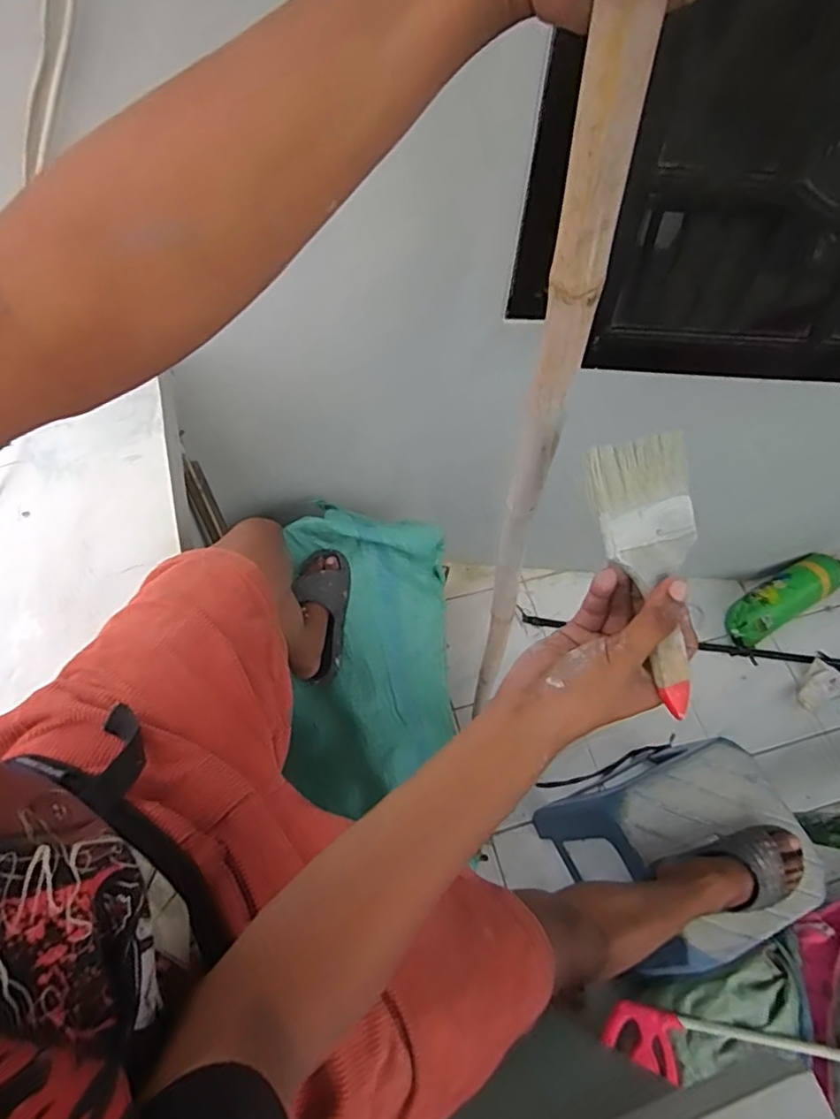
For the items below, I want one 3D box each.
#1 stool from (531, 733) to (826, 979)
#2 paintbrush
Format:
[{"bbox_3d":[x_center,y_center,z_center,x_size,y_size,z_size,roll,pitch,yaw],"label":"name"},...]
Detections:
[{"bbox_3d":[0.479,0.564,1.183,0.326,0.427,0.315,-19,63,-11],"label":"stool"},{"bbox_3d":[0.146,0.010,0.375,0.057,0.012,0.167,-14,96,-8],"label":"paintbrush"}]

